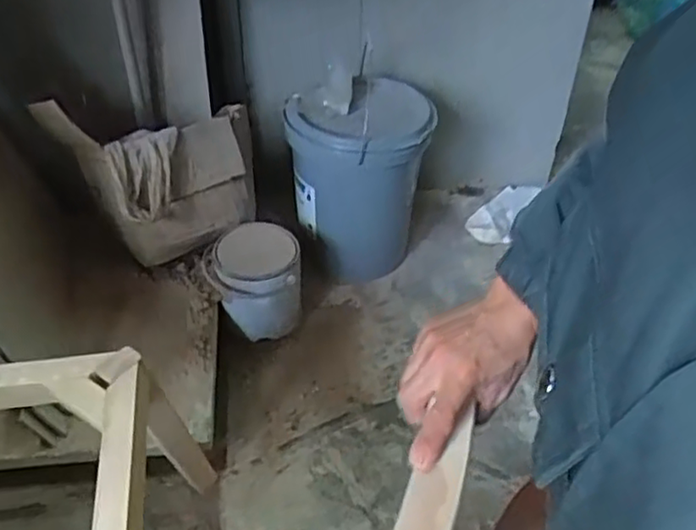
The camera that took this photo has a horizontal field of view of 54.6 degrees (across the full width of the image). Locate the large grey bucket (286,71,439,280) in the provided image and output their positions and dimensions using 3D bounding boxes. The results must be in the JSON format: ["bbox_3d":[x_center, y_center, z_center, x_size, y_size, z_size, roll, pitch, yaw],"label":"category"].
[{"bbox_3d":[0.023,-0.219,1.636,0.321,0.390,0.367,3,40,0],"label":"large grey bucket"}]

